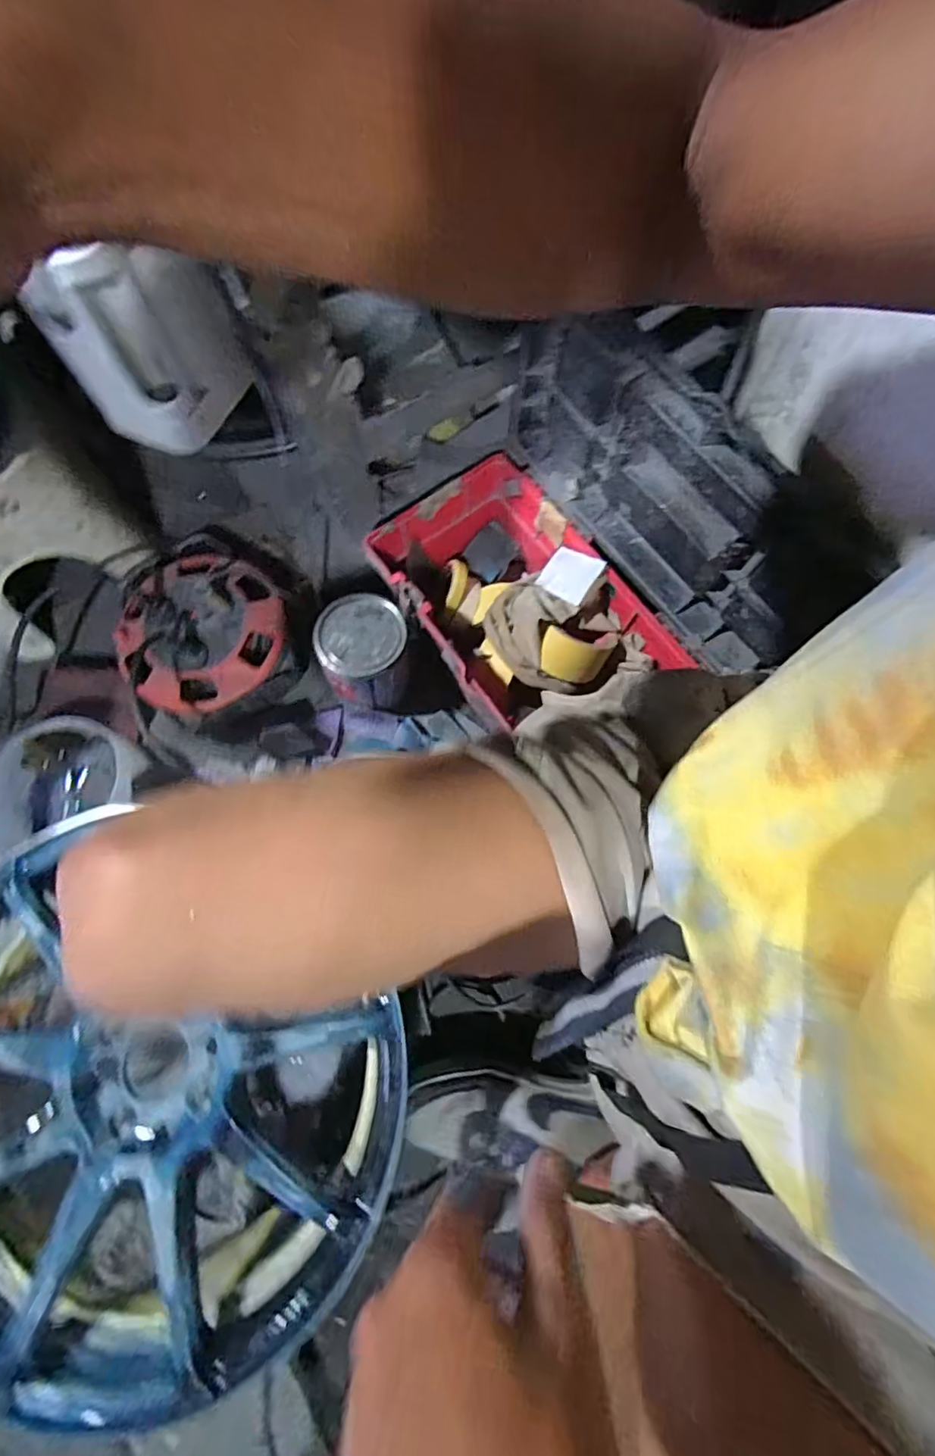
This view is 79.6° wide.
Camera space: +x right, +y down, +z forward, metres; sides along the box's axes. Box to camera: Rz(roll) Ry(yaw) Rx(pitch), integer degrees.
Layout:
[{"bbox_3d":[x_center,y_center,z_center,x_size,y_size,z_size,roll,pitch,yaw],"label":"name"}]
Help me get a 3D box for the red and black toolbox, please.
[{"bbox_3d":[0.086,-0.151,0.559,0.250,0.292,0.353,-33,77,-8],"label":"red and black toolbox"}]

